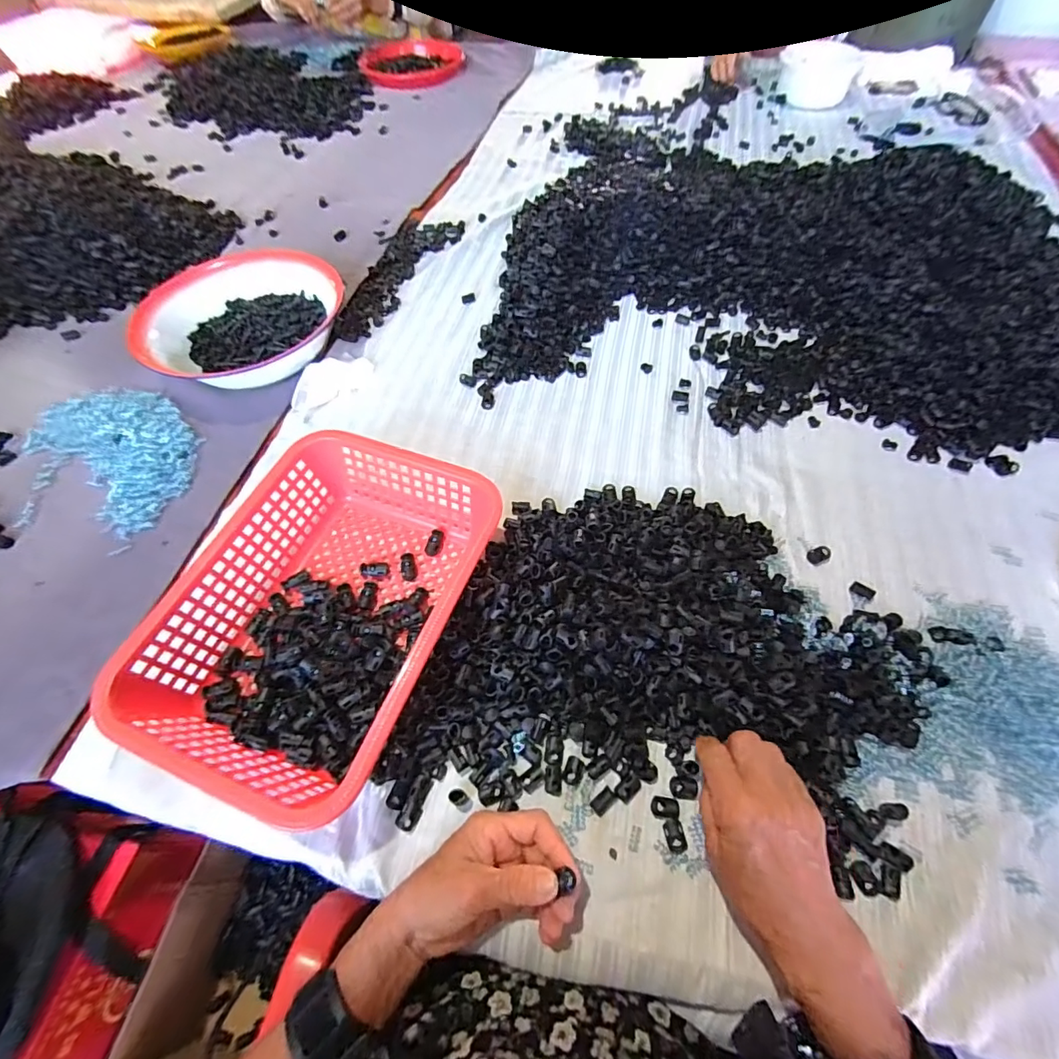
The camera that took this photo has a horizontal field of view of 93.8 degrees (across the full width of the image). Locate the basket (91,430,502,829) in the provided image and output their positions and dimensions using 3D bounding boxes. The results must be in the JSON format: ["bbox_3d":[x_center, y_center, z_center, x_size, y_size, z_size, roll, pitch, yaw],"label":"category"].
[{"bbox_3d":[-0.170,0.065,0.436,0.217,0.084,0.299,18,62,12],"label":"basket"}]

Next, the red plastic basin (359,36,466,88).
[{"bbox_3d":[-0.279,-1.127,1.189,0.239,0.031,0.228,-1,59,1],"label":"red plastic basin"}]

